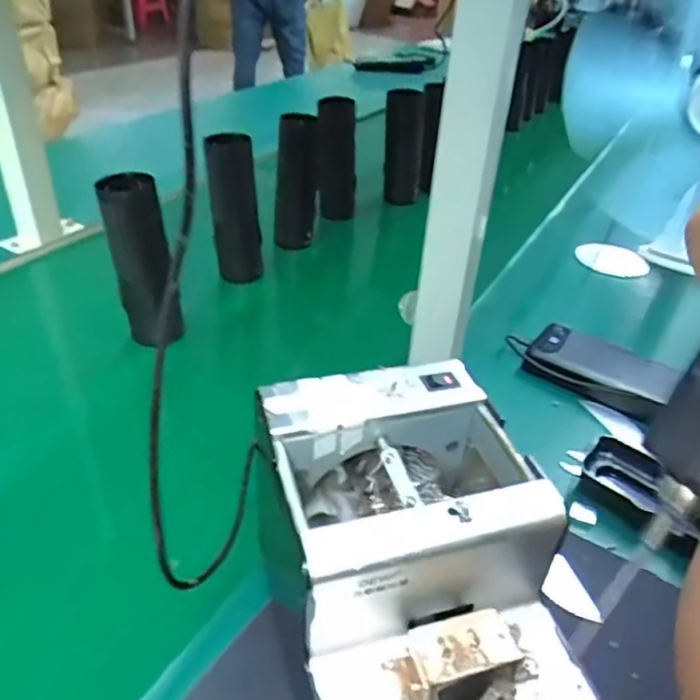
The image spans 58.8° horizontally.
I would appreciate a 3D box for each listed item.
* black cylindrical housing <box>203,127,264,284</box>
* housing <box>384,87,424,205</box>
[{"bbox_3d":[-0.136,-0.165,0.733,0.055,0.162,0.041,2,36,-12],"label":"black cylindrical housing"},{"bbox_3d":[0.080,-0.300,0.935,0.053,0.164,0.056,9,35,-1],"label":"housing"}]

